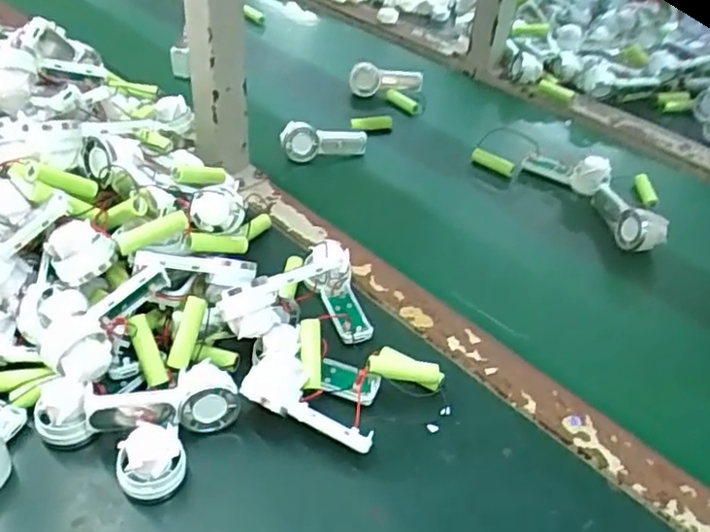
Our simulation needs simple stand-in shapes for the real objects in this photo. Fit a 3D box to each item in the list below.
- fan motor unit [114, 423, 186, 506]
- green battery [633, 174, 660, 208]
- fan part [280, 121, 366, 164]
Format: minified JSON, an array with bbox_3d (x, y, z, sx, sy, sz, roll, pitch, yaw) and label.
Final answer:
[{"bbox_3d":[-0.124,0.122,0.400,0.039,0.039,0.033,-12,44,-20],"label":"fan motor unit"},{"bbox_3d":[0.293,-0.078,0.665,0.012,0.014,0.039,-5,60,-13],"label":"green battery"},{"bbox_3d":[-0.031,-0.138,0.710,0.092,0.038,0.026,-12,44,-20],"label":"fan part"}]

